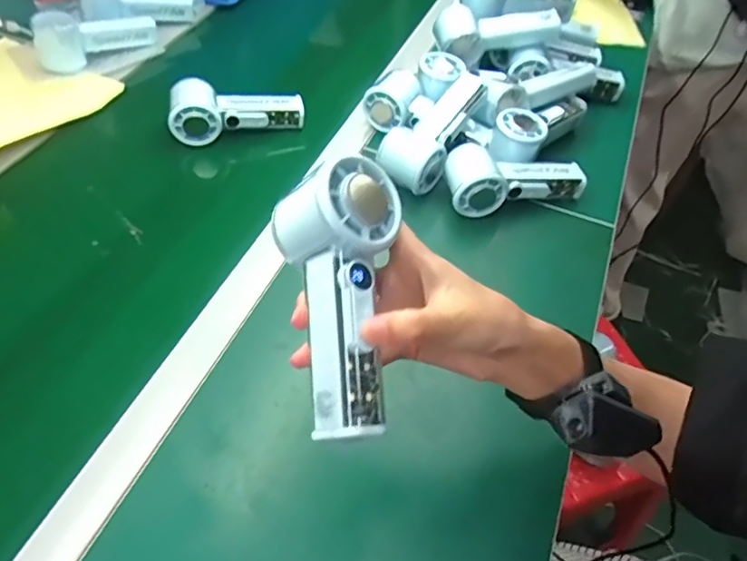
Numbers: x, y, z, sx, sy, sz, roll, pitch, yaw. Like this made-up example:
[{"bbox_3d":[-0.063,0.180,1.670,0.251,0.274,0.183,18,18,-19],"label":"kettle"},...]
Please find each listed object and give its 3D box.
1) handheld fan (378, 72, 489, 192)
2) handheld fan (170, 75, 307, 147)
[{"bbox_3d":[0.068,-0.174,0.638,0.070,0.049,0.160,22,54,15],"label":"handheld fan"},{"bbox_3d":[-0.158,-0.200,0.663,0.149,0.047,0.057,-3,51,-5],"label":"handheld fan"}]

